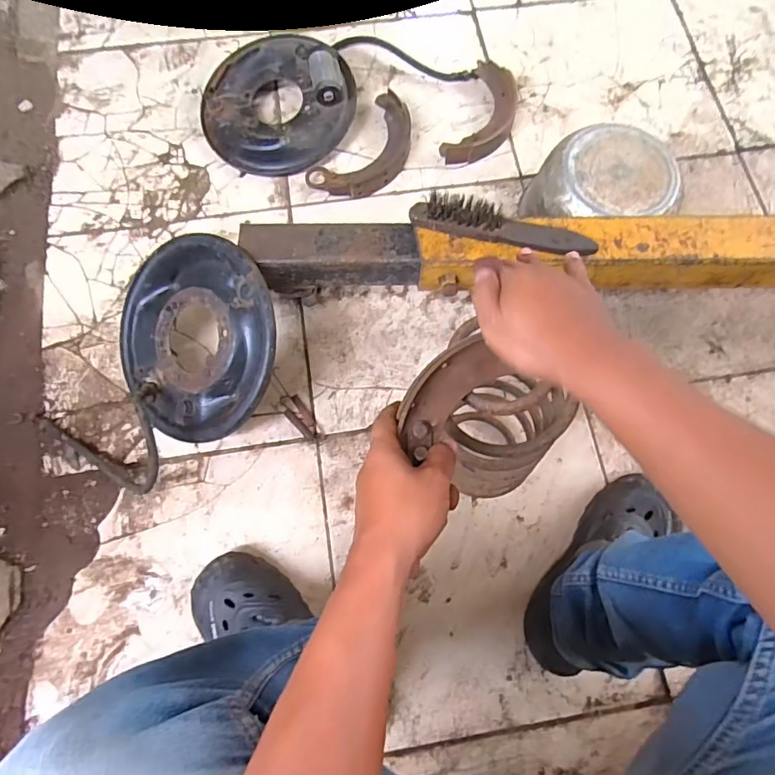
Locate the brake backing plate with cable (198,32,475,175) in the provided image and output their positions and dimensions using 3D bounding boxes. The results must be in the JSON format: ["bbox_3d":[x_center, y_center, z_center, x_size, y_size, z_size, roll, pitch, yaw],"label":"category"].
[{"bbox_3d":[-0.109,-0.552,0.890,0.453,0.084,0.246,-32,78,-8],"label":"brake backing plate with cable"}]

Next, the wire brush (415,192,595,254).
[{"bbox_3d":[0.144,-0.199,0.618,0.227,0.036,0.034,13,75,1],"label":"wire brush"}]

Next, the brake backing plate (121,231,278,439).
[{"bbox_3d":[-0.262,-0.067,0.684,0.273,0.035,0.260,1,93,25],"label":"brake backing plate"}]

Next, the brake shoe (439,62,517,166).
[{"bbox_3d":[0.174,-0.484,0.896,0.103,0.035,0.217,22,76,5],"label":"brake shoe"}]

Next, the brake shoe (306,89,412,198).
[{"bbox_3d":[-0.028,-0.410,0.873,0.118,0.033,0.219,38,78,9],"label":"brake shoe"}]

